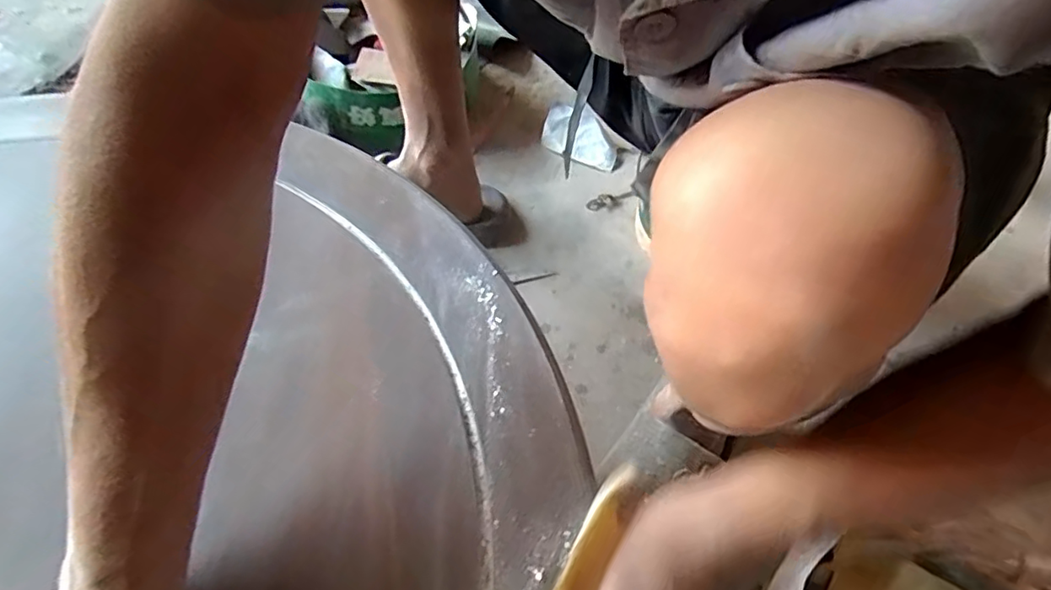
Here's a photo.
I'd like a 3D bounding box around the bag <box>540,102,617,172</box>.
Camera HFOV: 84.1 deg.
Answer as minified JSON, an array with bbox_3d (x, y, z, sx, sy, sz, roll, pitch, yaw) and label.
[{"bbox_3d":[0.081,-0.229,0.830,0.110,0.070,0.012,23,14,4],"label":"bag"}]

